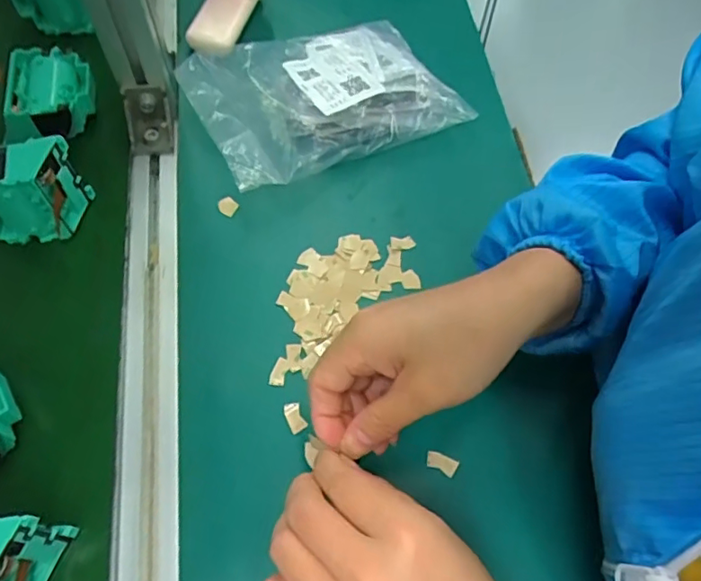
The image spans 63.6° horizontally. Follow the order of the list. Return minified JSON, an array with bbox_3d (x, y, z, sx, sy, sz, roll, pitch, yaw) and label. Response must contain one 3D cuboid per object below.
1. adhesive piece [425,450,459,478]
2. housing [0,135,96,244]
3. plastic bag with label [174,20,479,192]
[{"bbox_3d":[0.061,0.114,0.377,0.021,0.004,0.012,22,65,9],"label":"adhesive piece"},{"bbox_3d":[-0.241,-0.072,0.417,0.070,0.073,0.046,2,63,0],"label":"housing"},{"bbox_3d":[-0.022,-0.166,0.482,0.208,0.045,0.140,-26,67,-14],"label":"plastic bag with label"}]

